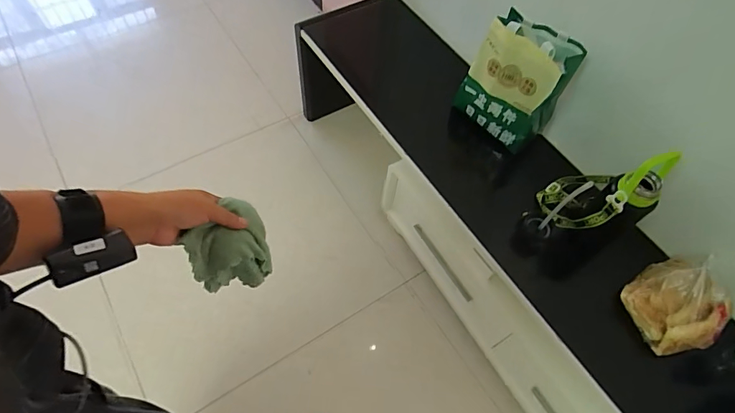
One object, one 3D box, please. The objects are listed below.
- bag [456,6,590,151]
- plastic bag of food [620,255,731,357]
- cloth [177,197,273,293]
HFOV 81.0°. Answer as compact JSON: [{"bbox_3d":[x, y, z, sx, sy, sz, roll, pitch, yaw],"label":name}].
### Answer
[{"bbox_3d":[0.363,-0.309,1.070,0.143,0.254,0.223,-39,68,-23],"label":"bag"},{"bbox_3d":[0.648,0.198,0.883,0.158,0.119,0.176,-17,61,-13],"label":"plastic bag of food"},{"bbox_3d":[-0.179,0.045,0.563,0.090,0.084,0.099,-9,60,-8],"label":"cloth"}]

